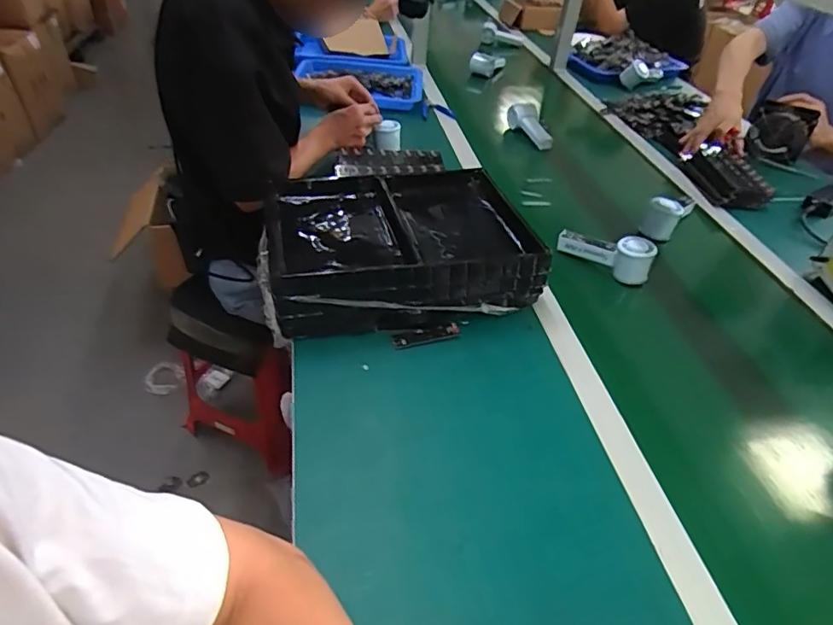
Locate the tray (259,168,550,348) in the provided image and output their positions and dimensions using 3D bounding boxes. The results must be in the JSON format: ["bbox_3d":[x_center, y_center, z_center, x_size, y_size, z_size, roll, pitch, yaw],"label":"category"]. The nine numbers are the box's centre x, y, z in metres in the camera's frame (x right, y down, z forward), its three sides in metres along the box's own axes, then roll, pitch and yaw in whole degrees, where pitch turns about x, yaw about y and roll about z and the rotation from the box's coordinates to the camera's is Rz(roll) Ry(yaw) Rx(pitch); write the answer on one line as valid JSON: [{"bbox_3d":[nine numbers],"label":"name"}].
[{"bbox_3d":[-0.039,-0.106,0.791,0.370,0.096,0.288,-7,43,-14],"label":"tray"}]

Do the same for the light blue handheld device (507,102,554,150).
[{"bbox_3d":[0.265,-0.428,1.229,0.049,0.054,0.145,-22,65,-28],"label":"light blue handheld device"}]

